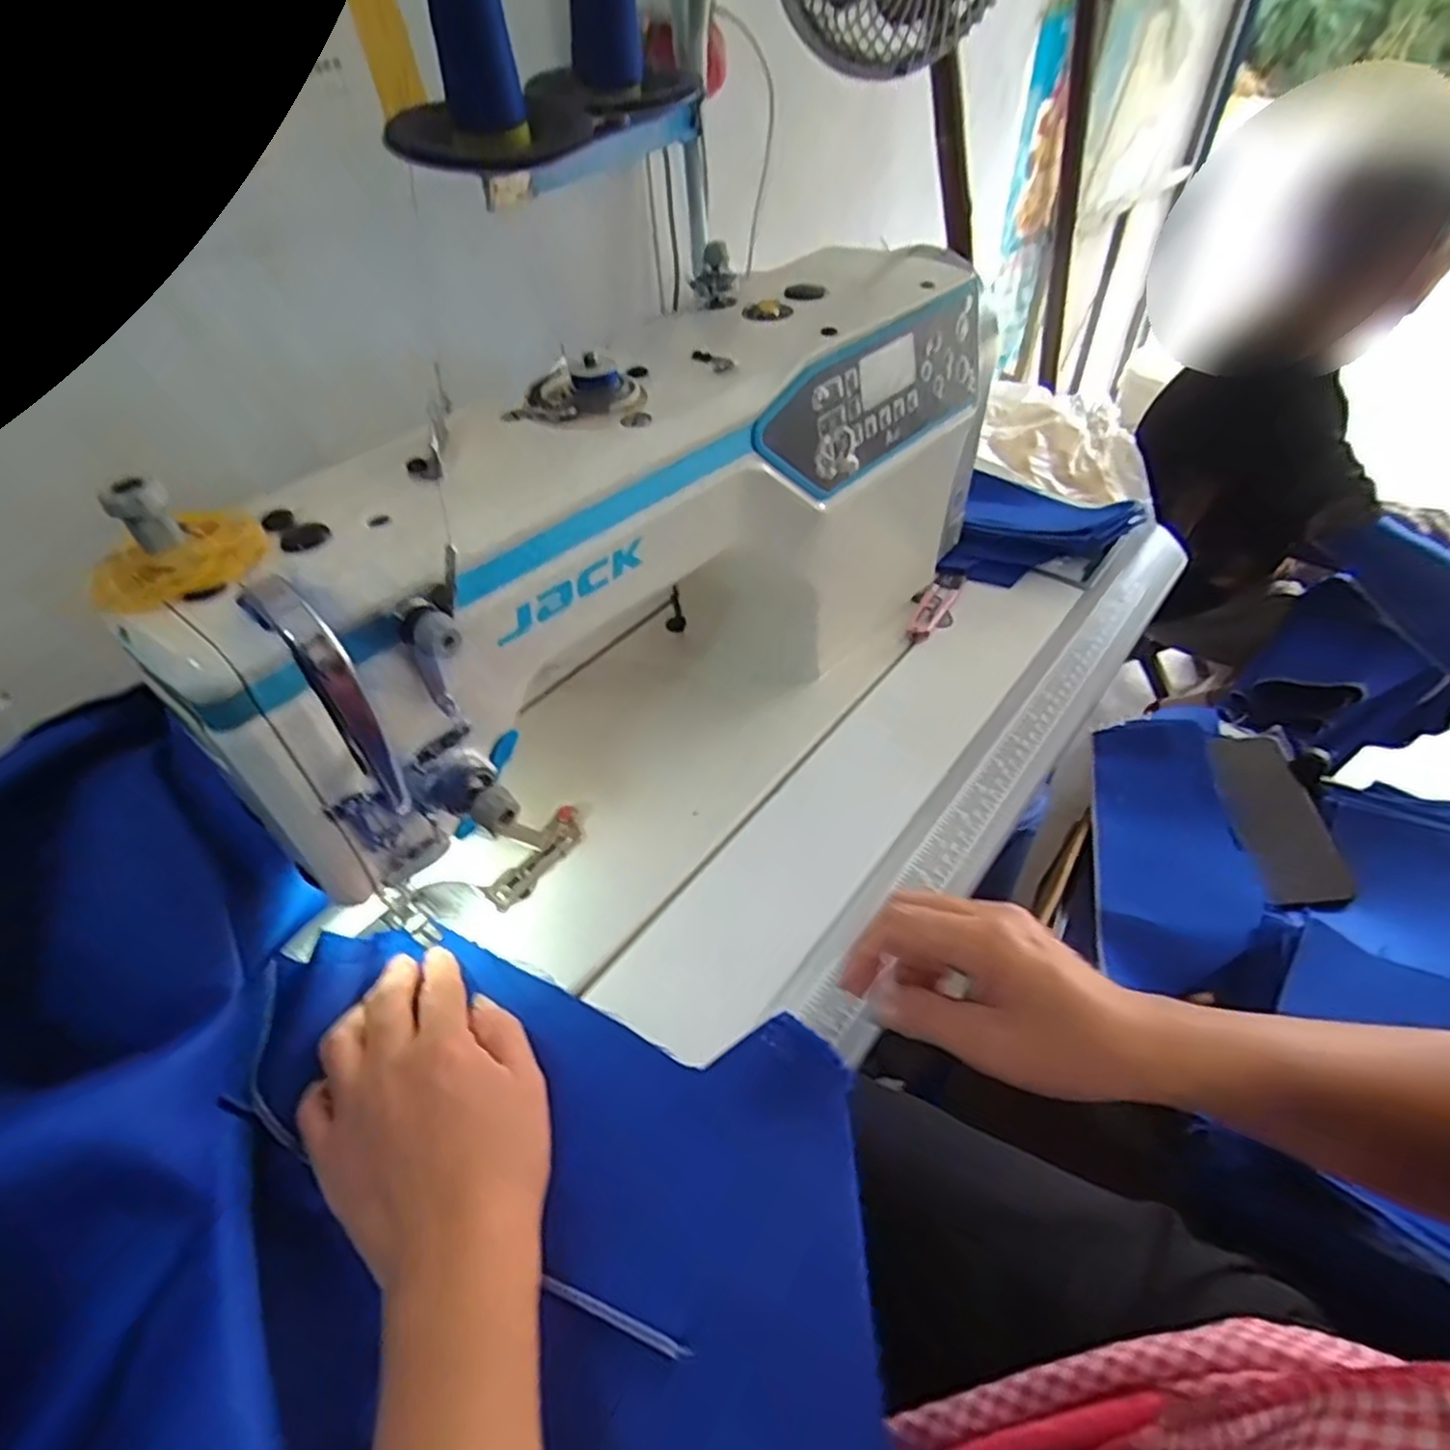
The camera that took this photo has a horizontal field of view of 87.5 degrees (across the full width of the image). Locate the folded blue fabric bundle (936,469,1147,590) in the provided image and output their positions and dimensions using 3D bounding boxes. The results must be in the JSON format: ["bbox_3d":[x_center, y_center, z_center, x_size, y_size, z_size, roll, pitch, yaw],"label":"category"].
[{"bbox_3d":[0.258,-0.156,0.621,0.132,0.042,0.140,18,49,19],"label":"folded blue fabric bundle"}]

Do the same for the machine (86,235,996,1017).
[{"bbox_3d":[-0.039,-0.072,0.423,0.156,0.243,0.432,30,54,28],"label":"machine"}]

